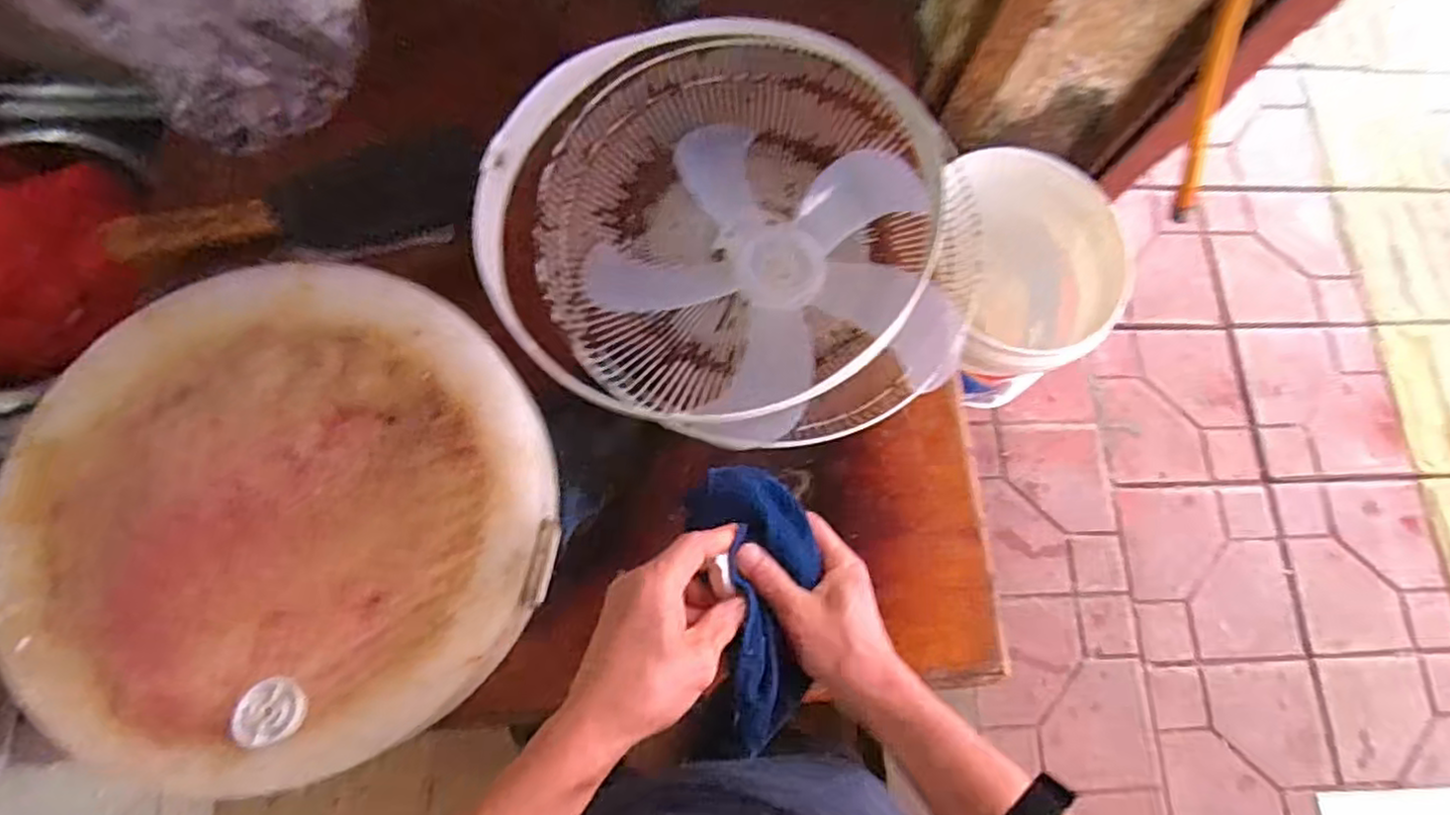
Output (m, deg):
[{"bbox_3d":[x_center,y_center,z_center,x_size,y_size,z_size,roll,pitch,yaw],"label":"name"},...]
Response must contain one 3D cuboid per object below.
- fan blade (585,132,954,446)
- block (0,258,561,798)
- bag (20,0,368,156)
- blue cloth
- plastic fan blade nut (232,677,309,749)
[{"bbox_3d":[0.052,-0.147,0.731,0.354,0.092,0.350,1,74,-4],"label":"fan blade"},{"bbox_3d":[-0.360,0.082,0.585,0.405,0.061,0.405,1,74,-4],"label":"block"},{"bbox_3d":[-0.464,-0.388,0.650,0.130,0.221,0.230,17,74,1],"label":"bag"},{"bbox_3d":[0.021,0.125,0.474,0.083,0.033,0.185,-4,67,0],"label":"blue cloth"},{"bbox_3d":[-0.333,0.224,0.519,0.039,0.026,0.047,4,74,-3],"label":"plastic fan blade nut"}]

